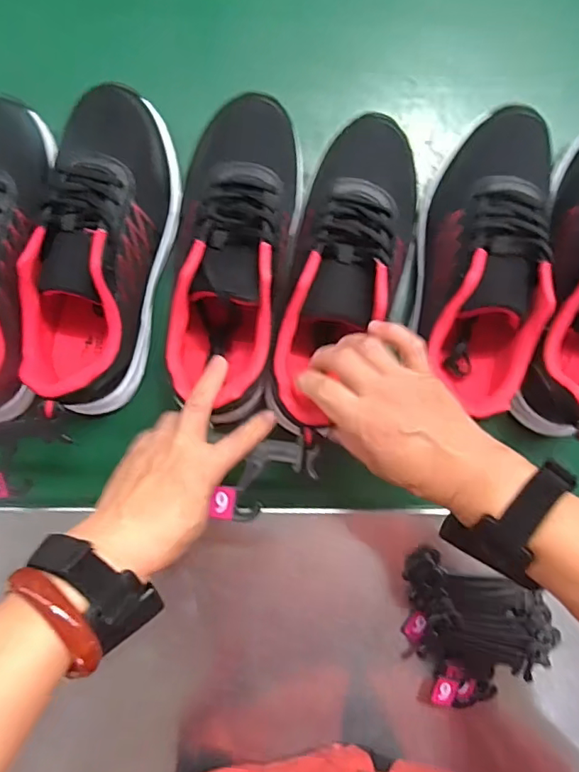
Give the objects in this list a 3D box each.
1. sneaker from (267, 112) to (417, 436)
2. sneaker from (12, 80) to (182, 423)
[{"bbox_3d":[0.044,-0.085,0.431,0.093,0.099,0.256,19,79,5],"label":"sneaker"},{"bbox_3d":[-0.153,-0.107,0.421,0.081,0.081,0.252,13,92,5],"label":"sneaker"}]

